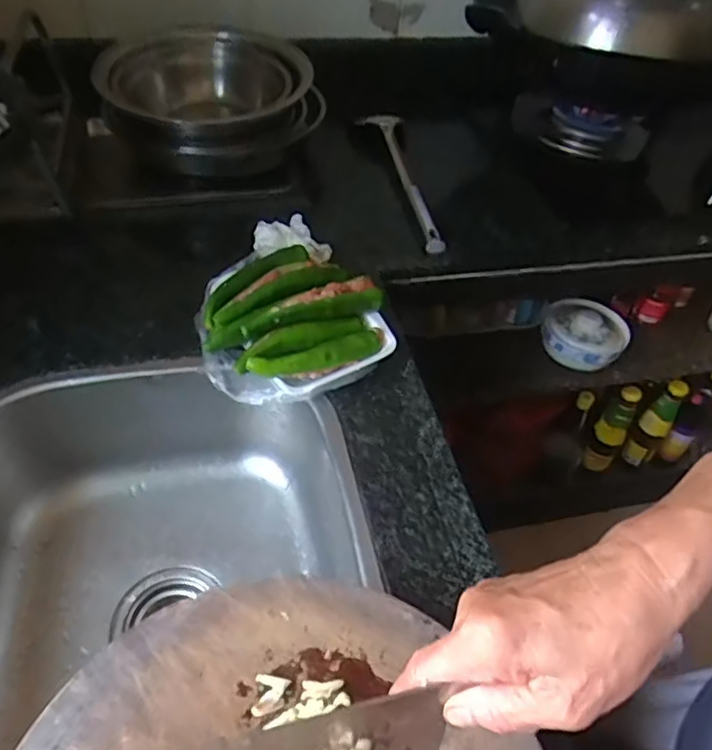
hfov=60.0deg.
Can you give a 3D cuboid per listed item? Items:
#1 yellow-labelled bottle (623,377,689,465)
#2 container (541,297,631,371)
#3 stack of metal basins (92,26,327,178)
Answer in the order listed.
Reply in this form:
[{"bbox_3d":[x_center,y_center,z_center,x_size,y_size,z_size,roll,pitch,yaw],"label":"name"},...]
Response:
[{"bbox_3d":[0.670,0.102,1.369,0.059,0.258,0.063,37,54,26],"label":"yellow-labelled bottle"},{"bbox_3d":[0.418,-0.076,1.133,0.147,0.066,0.125,24,49,17],"label":"container"},{"bbox_3d":[-0.203,-0.379,0.852,0.244,0.116,0.244,17,47,10],"label":"stack of metal basins"}]

